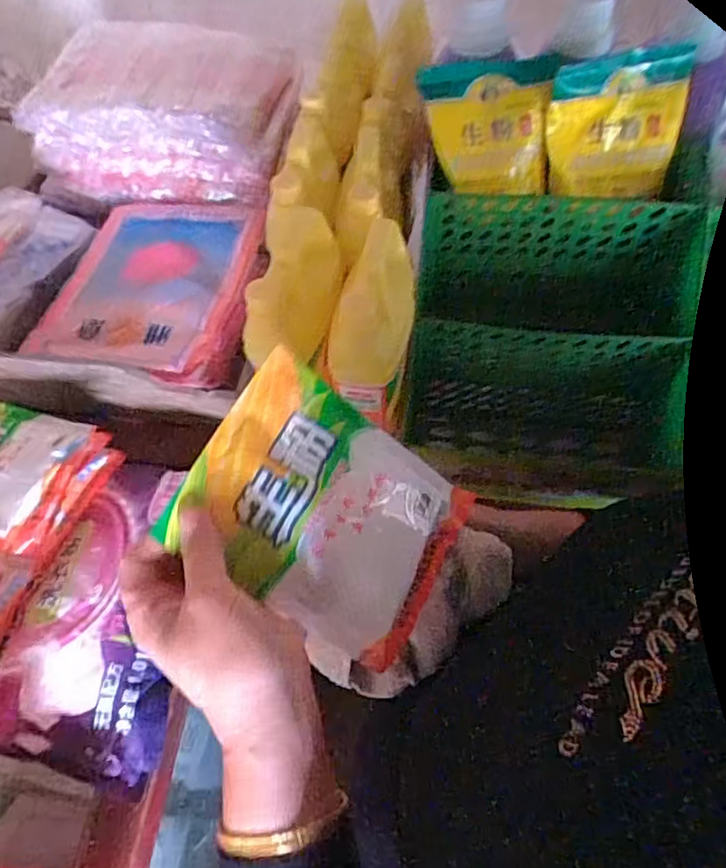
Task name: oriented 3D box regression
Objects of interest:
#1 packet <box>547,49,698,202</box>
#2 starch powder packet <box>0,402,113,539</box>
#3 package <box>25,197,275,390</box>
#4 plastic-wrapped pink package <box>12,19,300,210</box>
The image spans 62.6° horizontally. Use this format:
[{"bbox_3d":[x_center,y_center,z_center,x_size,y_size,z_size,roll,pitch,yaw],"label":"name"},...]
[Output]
[{"bbox_3d":[0.228,-0.278,0.542,0.121,0.118,0.028,1,23,1],"label":"packet"},{"bbox_3d":[-0.355,0.024,0.574,0.170,0.020,0.128,14,58,12],"label":"starch powder packet"},{"bbox_3d":[-0.251,-0.182,0.732,0.243,0.040,0.298,8,57,8],"label":"package"},{"bbox_3d":[-0.272,-0.442,0.819,0.336,0.171,0.187,3,56,5],"label":"plastic-wrapped pink package"}]

